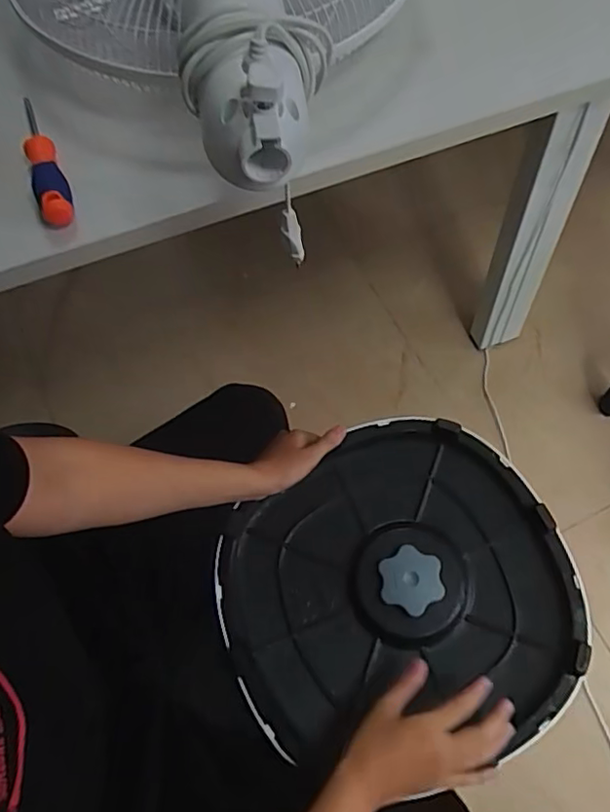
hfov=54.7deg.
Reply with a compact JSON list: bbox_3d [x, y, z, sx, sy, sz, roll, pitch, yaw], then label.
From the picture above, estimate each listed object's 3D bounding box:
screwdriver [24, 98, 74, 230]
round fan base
[{"bbox_3d":[-0.252,-0.238,0.562,0.029,0.029,0.153,-22,67,-9],"label":"screwdriver"},{"bbox_3d":[0.108,0.215,0.688,0.389,0.051,0.359,1,66,-2],"label":"round fan base"}]

